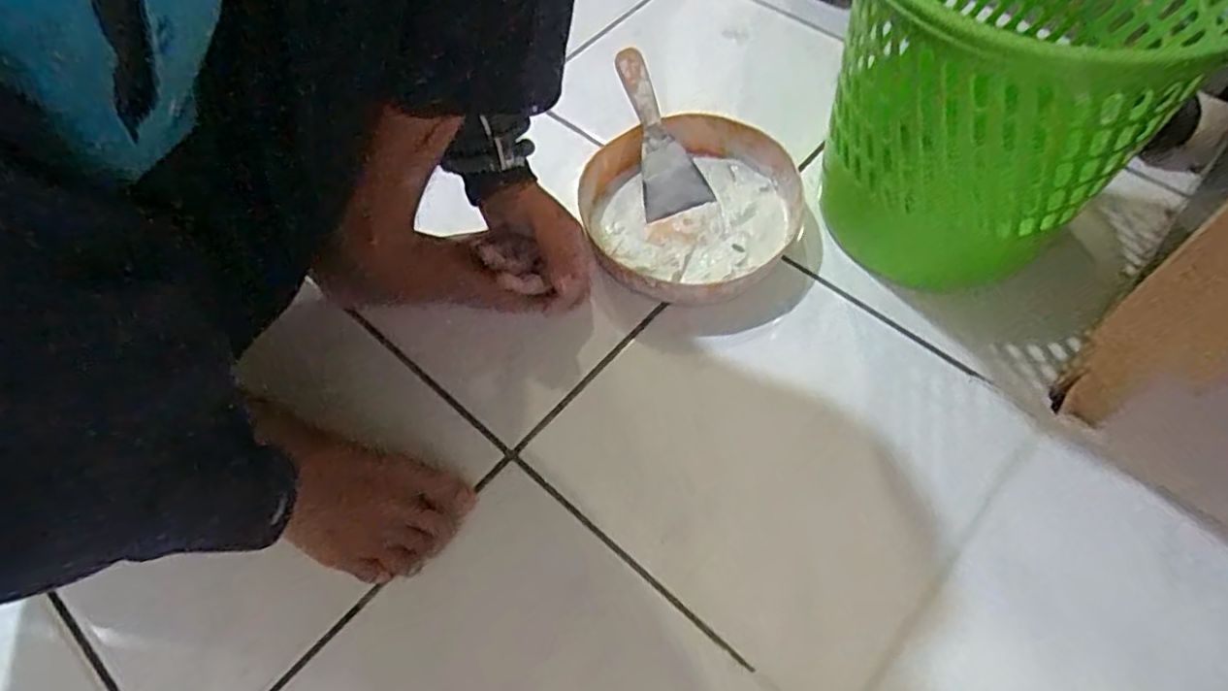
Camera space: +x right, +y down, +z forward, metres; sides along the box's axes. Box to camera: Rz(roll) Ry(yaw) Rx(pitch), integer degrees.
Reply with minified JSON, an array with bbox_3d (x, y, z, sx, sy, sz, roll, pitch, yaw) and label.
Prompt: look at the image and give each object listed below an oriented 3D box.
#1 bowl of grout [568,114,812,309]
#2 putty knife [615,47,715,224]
[{"bbox_3d":[0.069,-0.129,0.647,0.197,0.046,0.199,-2,59,3],"label":"bowl of grout"},{"bbox_3d":[0.039,-0.205,0.663,0.064,0.015,0.161,-20,97,-7],"label":"putty knife"}]

